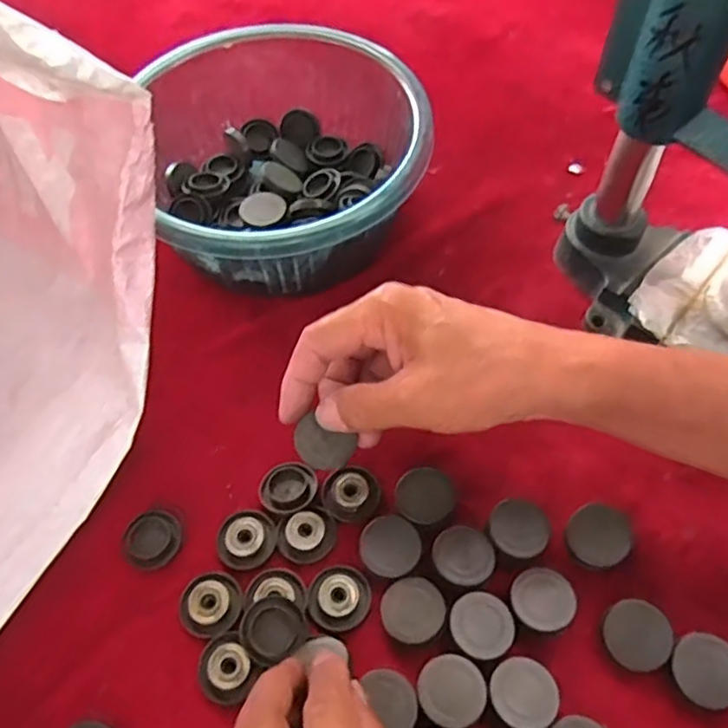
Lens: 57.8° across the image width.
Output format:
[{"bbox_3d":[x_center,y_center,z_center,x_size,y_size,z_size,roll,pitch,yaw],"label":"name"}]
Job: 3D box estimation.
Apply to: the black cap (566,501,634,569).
[{"bbox_3d":[0.129,0.094,0.361,0.037,0.016,0.032,-32,63,-17],"label":"black cap"}]

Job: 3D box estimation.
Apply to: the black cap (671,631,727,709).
[{"bbox_3d":[0.167,0.150,0.323,0.032,0.018,0.031,-1,58,1],"label":"black cap"}]

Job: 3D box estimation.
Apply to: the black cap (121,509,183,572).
[{"bbox_3d":[-0.119,0.098,0.369,0.033,0.005,0.031,-1,58,1],"label":"black cap"}]

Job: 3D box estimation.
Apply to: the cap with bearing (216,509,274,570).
[{"bbox_3d":[-0.066,0.098,0.369,0.030,0.006,0.032,-1,58,1],"label":"cap with bearing"}]

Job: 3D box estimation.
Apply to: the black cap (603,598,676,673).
[{"bbox_3d":[0.138,0.138,0.334,0.032,0.016,0.031,-1,58,1],"label":"black cap"}]

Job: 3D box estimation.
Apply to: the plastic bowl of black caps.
[{"bbox_3d":[-0.054,-0.140,0.475,0.185,0.094,0.202,-1,58,1],"label":"plastic bowl of black caps"}]

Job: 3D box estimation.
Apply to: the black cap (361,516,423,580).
[{"bbox_3d":[0.014,0.101,0.361,0.033,0.010,0.031,-1,58,1],"label":"black cap"}]

